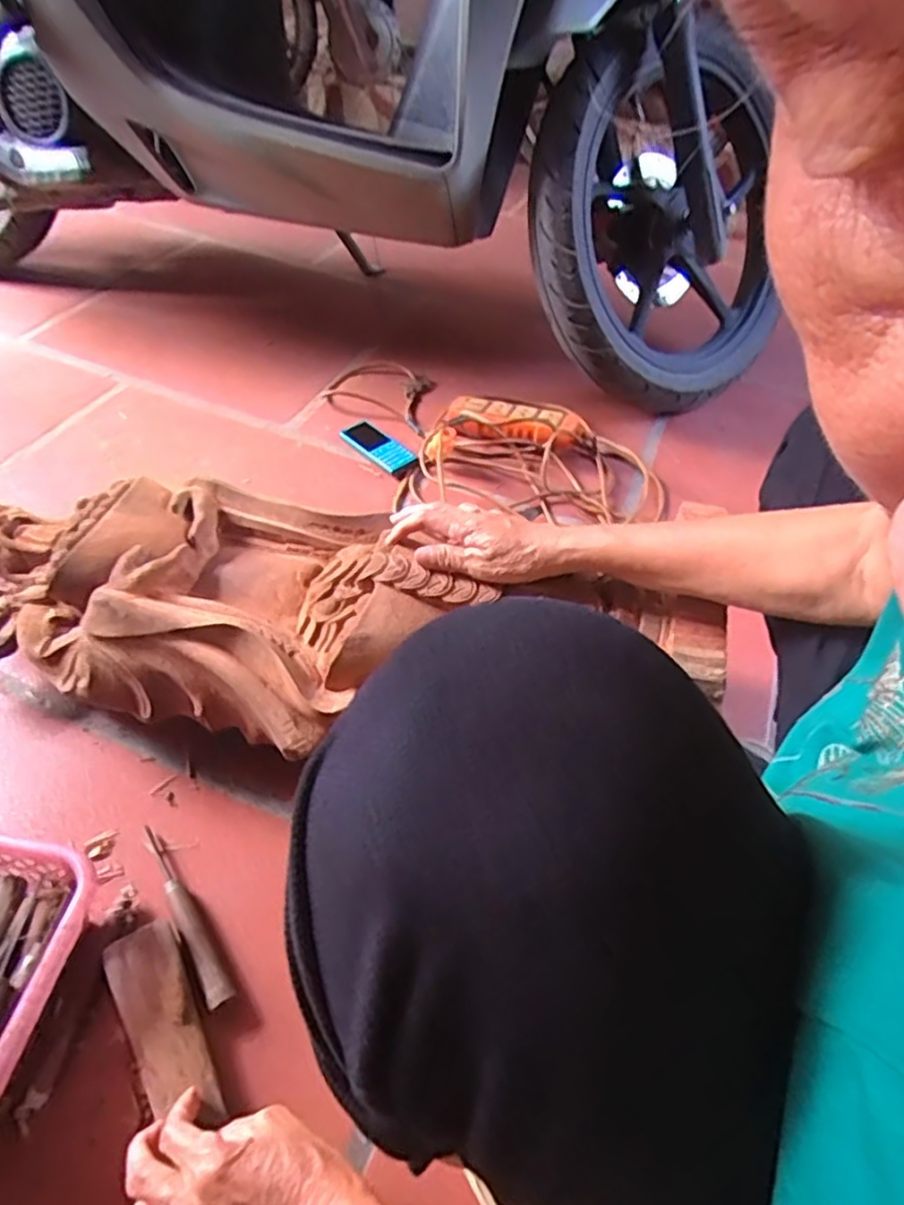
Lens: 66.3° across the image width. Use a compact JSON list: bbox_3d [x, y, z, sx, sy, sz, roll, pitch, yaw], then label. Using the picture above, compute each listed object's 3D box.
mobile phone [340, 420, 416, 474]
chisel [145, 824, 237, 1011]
[{"bbox_3d":[-0.110,-0.236,1.035,0.064,0.014,0.134,-29,57,-37],"label":"mobile phone"},{"bbox_3d":[-0.221,0.252,0.572,0.021,0.022,0.168,-25,55,-25],"label":"chisel"}]

